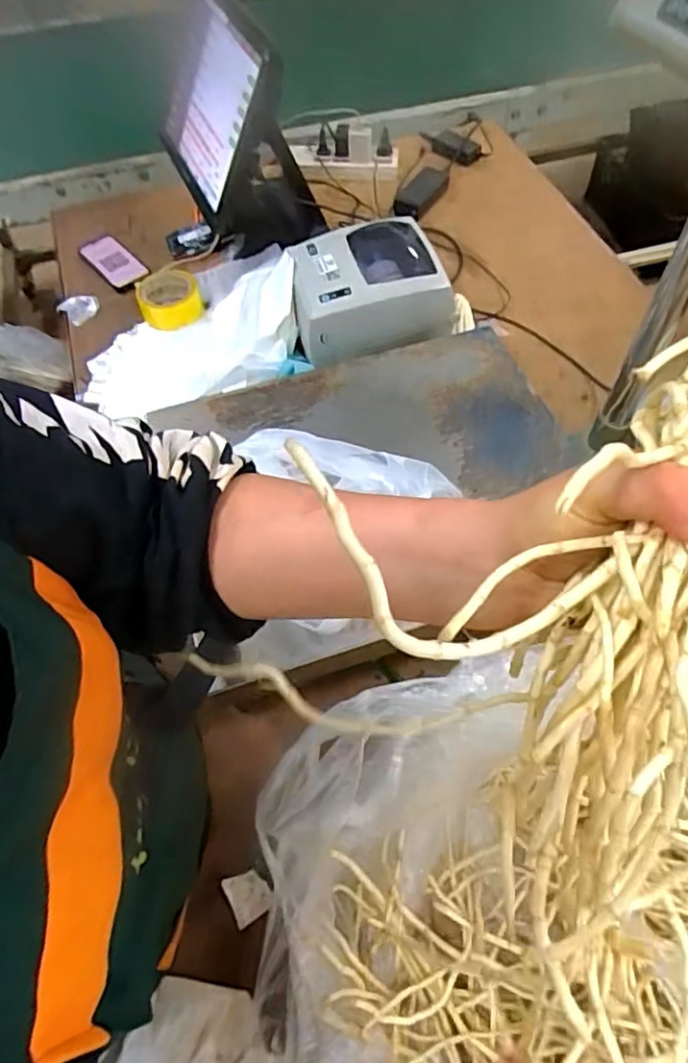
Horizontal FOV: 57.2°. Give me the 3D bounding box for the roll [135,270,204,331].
[{"bbox_3d":[-0.305,-0.404,1.102,0.111,0.044,0.119,-12,58,-5],"label":"roll"}]

